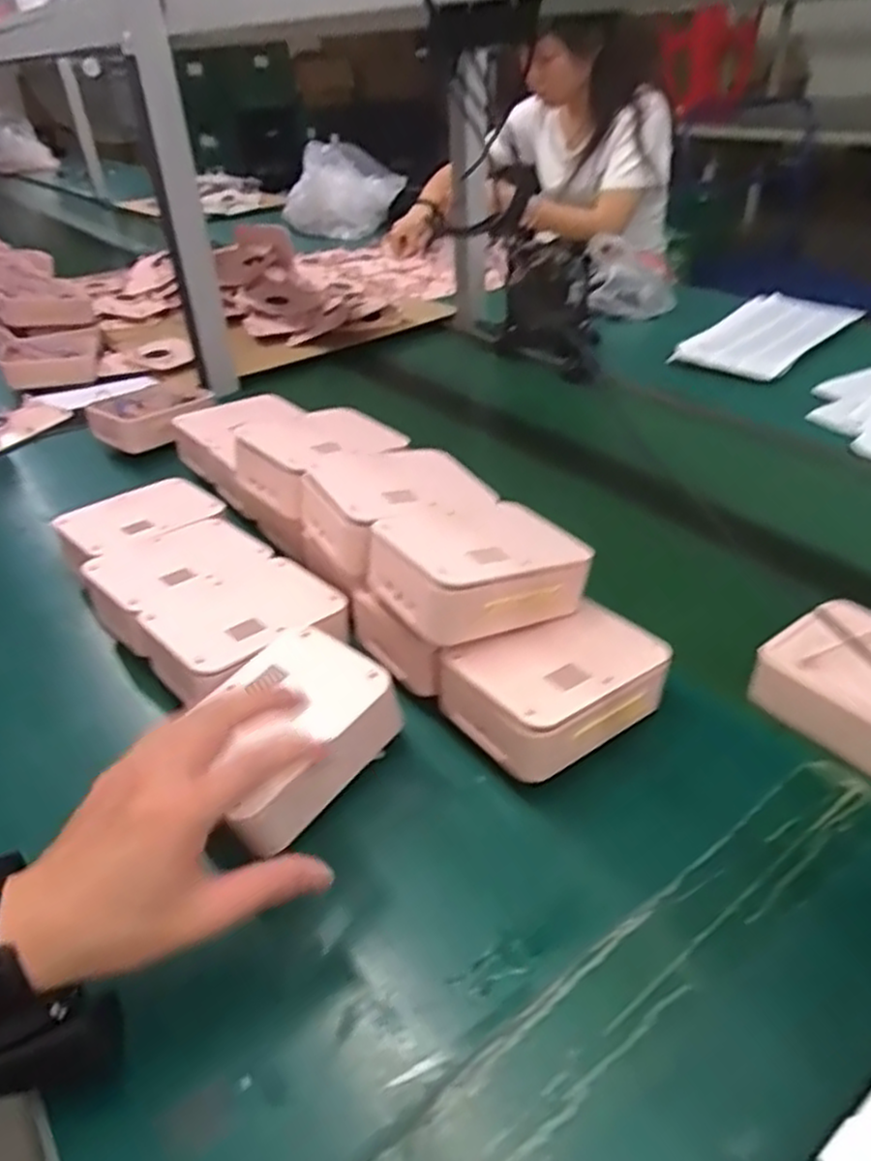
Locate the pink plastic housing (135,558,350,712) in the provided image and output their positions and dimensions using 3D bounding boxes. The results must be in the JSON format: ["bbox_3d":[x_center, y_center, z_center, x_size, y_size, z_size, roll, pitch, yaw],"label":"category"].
[{"bbox_3d":[-0.139,0.038,0.563,0.133,0.048,0.111,-26,41,-28],"label":"pink plastic housing"}]

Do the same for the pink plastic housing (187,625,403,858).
[{"bbox_3d":[-0.093,0.095,0.473,0.092,0.052,0.128,23,43,32],"label":"pink plastic housing"}]

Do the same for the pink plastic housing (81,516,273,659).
[{"bbox_3d":[-0.213,-0.005,0.622,0.108,0.040,0.136,26,45,34],"label":"pink plastic housing"}]

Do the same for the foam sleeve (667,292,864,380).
[{"bbox_3d":[0.480,-0.357,1.084,0.158,0.021,0.310,26,45,35],"label":"foam sleeve"}]

